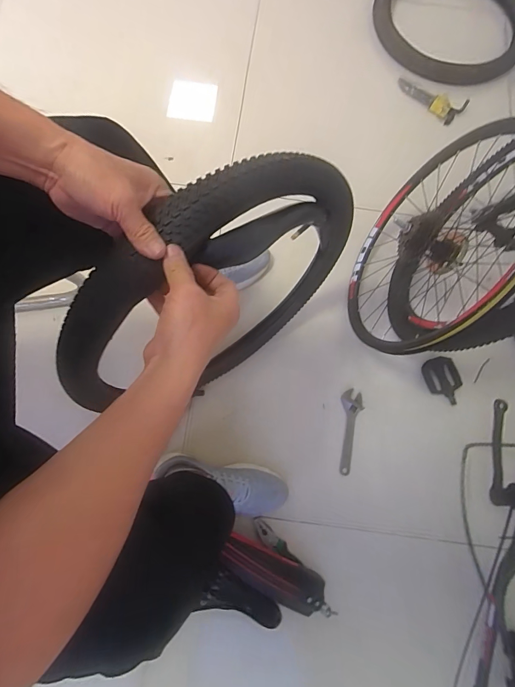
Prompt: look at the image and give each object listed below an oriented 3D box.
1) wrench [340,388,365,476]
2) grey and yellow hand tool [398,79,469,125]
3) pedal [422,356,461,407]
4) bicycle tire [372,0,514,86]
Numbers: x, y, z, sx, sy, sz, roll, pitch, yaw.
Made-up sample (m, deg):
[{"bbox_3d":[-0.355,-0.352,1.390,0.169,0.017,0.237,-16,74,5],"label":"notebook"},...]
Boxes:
[{"bbox_3d":[0.212,0.201,0.814,0.047,0.010,0.186,7,76,0],"label":"wrench"},{"bbox_3d":[0.518,-0.737,1.070,0.206,0.028,0.082,36,77,7],"label":"grey and yellow hand tool"},{"bbox_3d":[0.438,0.088,0.840,0.077,0.023,0.111,-17,77,-6],"label":"pedal"},{"bbox_3d":[0.614,-1.032,1.119,0.506,0.041,0.485,31,77,6],"label":"bicycle tire"}]

